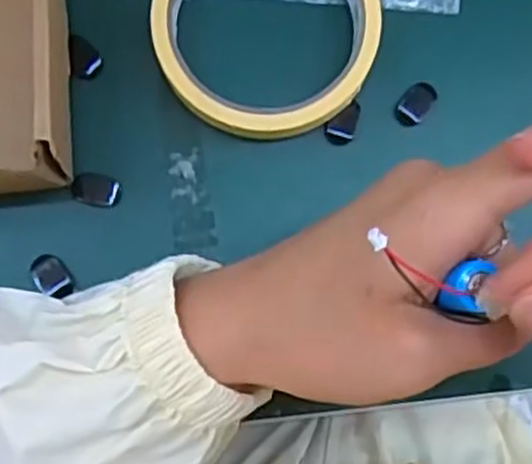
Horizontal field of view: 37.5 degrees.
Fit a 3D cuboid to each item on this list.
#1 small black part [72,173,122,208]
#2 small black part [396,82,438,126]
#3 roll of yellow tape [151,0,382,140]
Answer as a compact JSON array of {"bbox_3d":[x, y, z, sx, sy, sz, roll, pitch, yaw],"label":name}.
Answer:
[{"bbox_3d":[-0.070,-0.018,0.328,0.020,0.004,0.013,10,83,-6],"label":"small black part"},{"bbox_3d":[0.065,-0.056,0.339,0.012,0.004,0.021,35,81,-3],"label":"small black part"},{"bbox_3d":[0.000,-0.087,0.328,0.091,0.021,0.093,1,84,-7],"label":"roll of yellow tape"}]

